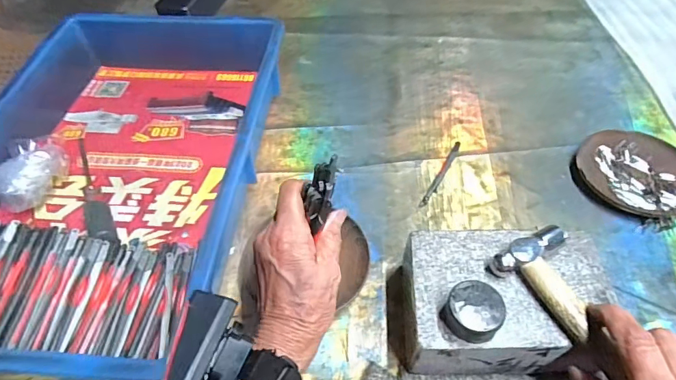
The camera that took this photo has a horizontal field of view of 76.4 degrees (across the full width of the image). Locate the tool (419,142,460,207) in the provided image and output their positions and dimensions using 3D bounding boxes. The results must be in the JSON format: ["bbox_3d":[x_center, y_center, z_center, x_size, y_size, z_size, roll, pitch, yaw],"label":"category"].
[{"bbox_3d":[0.113,-0.021,0.465,0.007,0.006,0.101,24,56,20],"label":"tool"}]

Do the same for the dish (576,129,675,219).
[{"bbox_3d":[0.316,-0.019,0.454,0.113,0.018,0.105,-1,51,1],"label":"dish"}]

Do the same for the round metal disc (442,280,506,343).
[{"bbox_3d":[0.095,0.083,0.298,0.037,0.021,0.037,2,53,-2],"label":"round metal disc"}]

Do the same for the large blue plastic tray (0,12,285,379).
[{"bbox_3d":[-0.224,-0.035,0.446,0.281,0.077,0.437,3,51,4],"label":"large blue plastic tray"}]

